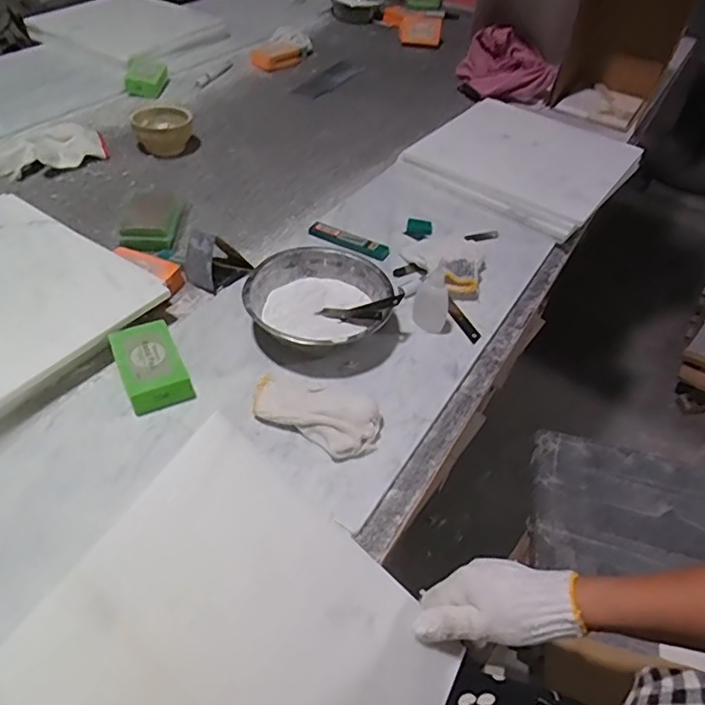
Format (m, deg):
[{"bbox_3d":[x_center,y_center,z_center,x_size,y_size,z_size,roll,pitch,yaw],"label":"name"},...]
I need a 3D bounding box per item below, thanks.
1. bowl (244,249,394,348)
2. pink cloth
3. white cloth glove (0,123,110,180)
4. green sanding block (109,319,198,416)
[{"bbox_3d":[-0.034,-0.054,0.643,0.159,0.050,0.145,3,47,-3],"label":"bowl"},{"bbox_3d":[0.328,-0.600,1.187,0.190,0.121,0.129,22,49,14],"label":"pink cloth"},{"bbox_3d":[-0.470,-0.318,0.882,0.166,0.031,0.079,-28,56,-28],"label":"white cloth glove"},{"bbox_3d":[-0.204,0.013,0.579,0.060,0.027,0.101,-19,52,-22],"label":"green sanding block"}]

